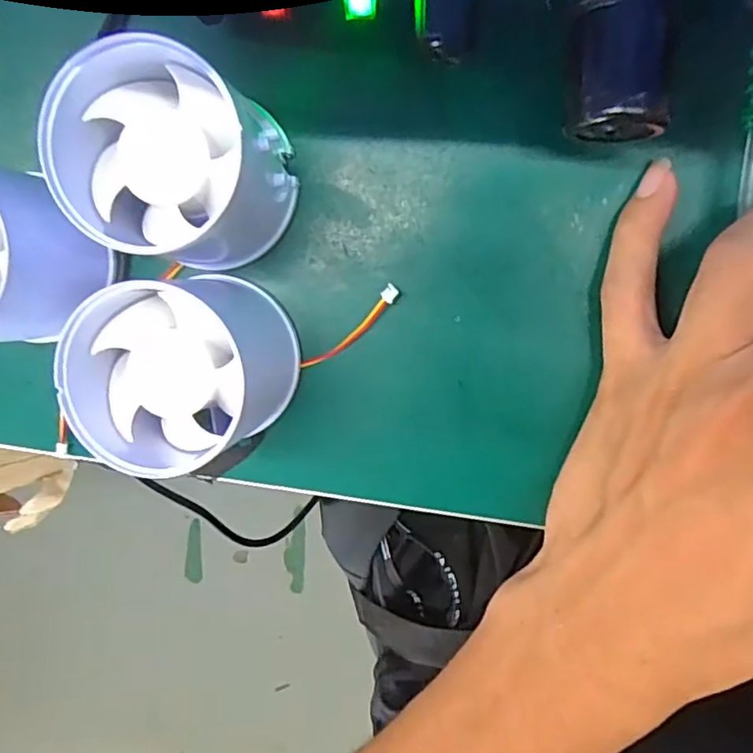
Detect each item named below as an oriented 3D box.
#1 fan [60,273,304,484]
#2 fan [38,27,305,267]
[{"bbox_3d":[-0.055,-0.002,0.185,0.051,0.047,0.053,1,98,5],"label":"fan"},{"bbox_3d":[-0.055,-0.059,0.176,0.054,0.046,0.051,1,98,5],"label":"fan"}]

